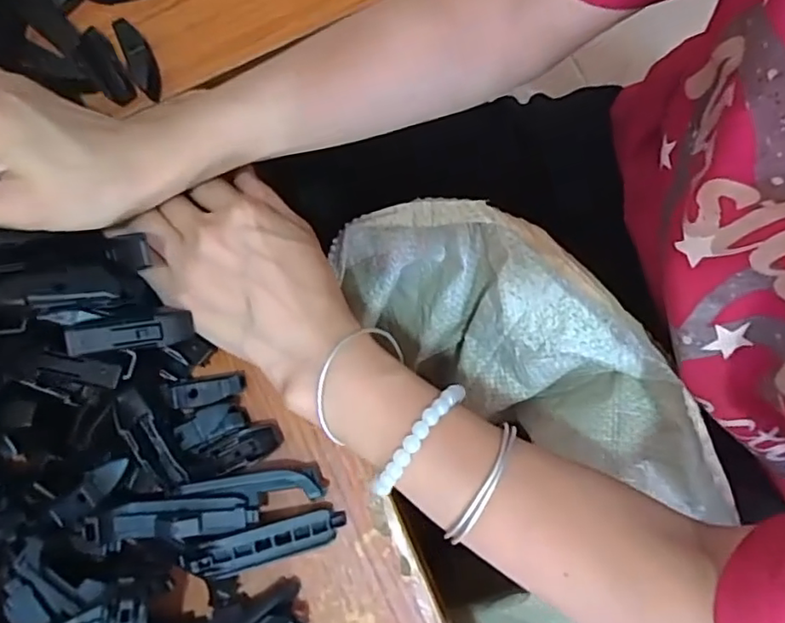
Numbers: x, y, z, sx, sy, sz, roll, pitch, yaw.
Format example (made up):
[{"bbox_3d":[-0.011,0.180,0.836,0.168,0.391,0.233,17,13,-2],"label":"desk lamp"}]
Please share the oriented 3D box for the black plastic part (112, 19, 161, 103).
[{"bbox_3d":[-0.151,-0.152,0.349,0.017,0.012,0.050,-22,78,1],"label":"black plastic part"}]

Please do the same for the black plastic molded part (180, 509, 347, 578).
[{"bbox_3d":[-0.060,0.111,0.281,0.076,0.005,0.018,-10,78,-18],"label":"black plastic molded part"}]

